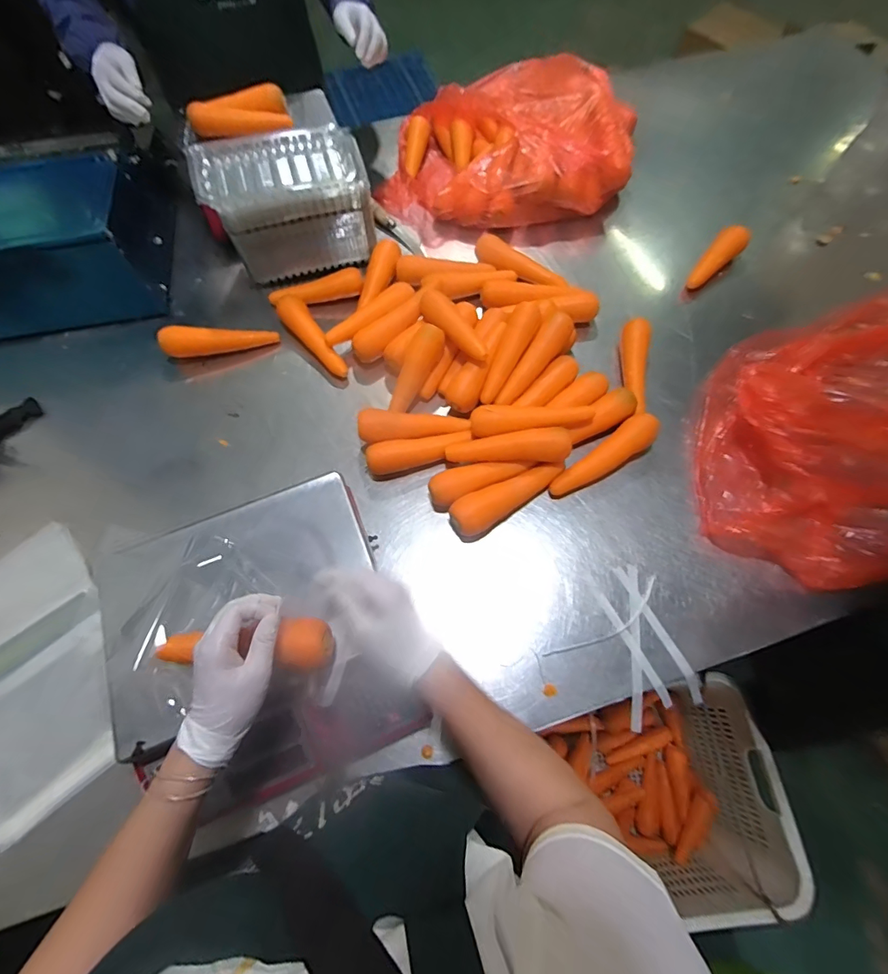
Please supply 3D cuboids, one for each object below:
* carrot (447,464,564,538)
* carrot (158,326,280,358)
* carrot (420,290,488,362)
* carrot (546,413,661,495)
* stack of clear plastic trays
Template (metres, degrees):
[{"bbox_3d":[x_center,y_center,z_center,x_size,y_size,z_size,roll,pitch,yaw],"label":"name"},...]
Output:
[{"bbox_3d":[0.092,0.010,0.624,0.180,0.045,0.055,-30,68,-12],"label":"carrot"},{"bbox_3d":[-0.378,-0.251,0.752,0.180,0.034,0.039,-8,65,-16],"label":"carrot"},{"bbox_3d":[0.011,-0.252,0.687,0.043,0.040,0.161,-29,68,-11],"label":"carrot"},{"bbox_3d":[0.229,-0.043,0.641,0.175,0.050,0.045,-30,68,-12],"label":"carrot"},{"bbox_3d":[-0.263,-0.488,0.778,0.253,0.177,0.132,-16,66,-6],"label":"stack of clear plastic trays"}]

